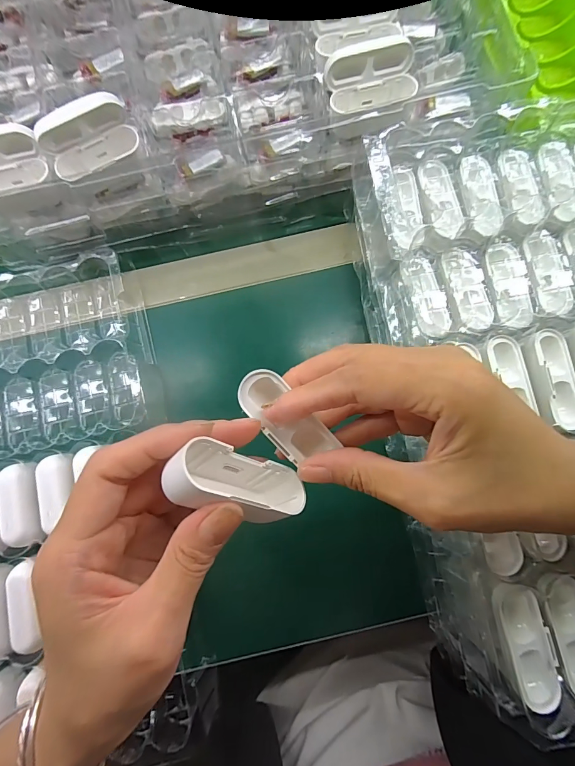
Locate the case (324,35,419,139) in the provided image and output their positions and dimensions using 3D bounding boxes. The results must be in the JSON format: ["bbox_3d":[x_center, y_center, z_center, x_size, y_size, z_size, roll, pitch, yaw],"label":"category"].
[{"bbox_3d":[0.063,-0.225,0.275,0.064,0.045,0.032,-20,80,-2],"label":"case"}]

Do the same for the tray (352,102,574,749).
[{"bbox_3d":[0.360,-0.042,0.248,0.595,0.034,0.395,-10,81,-2],"label":"tray"}]

